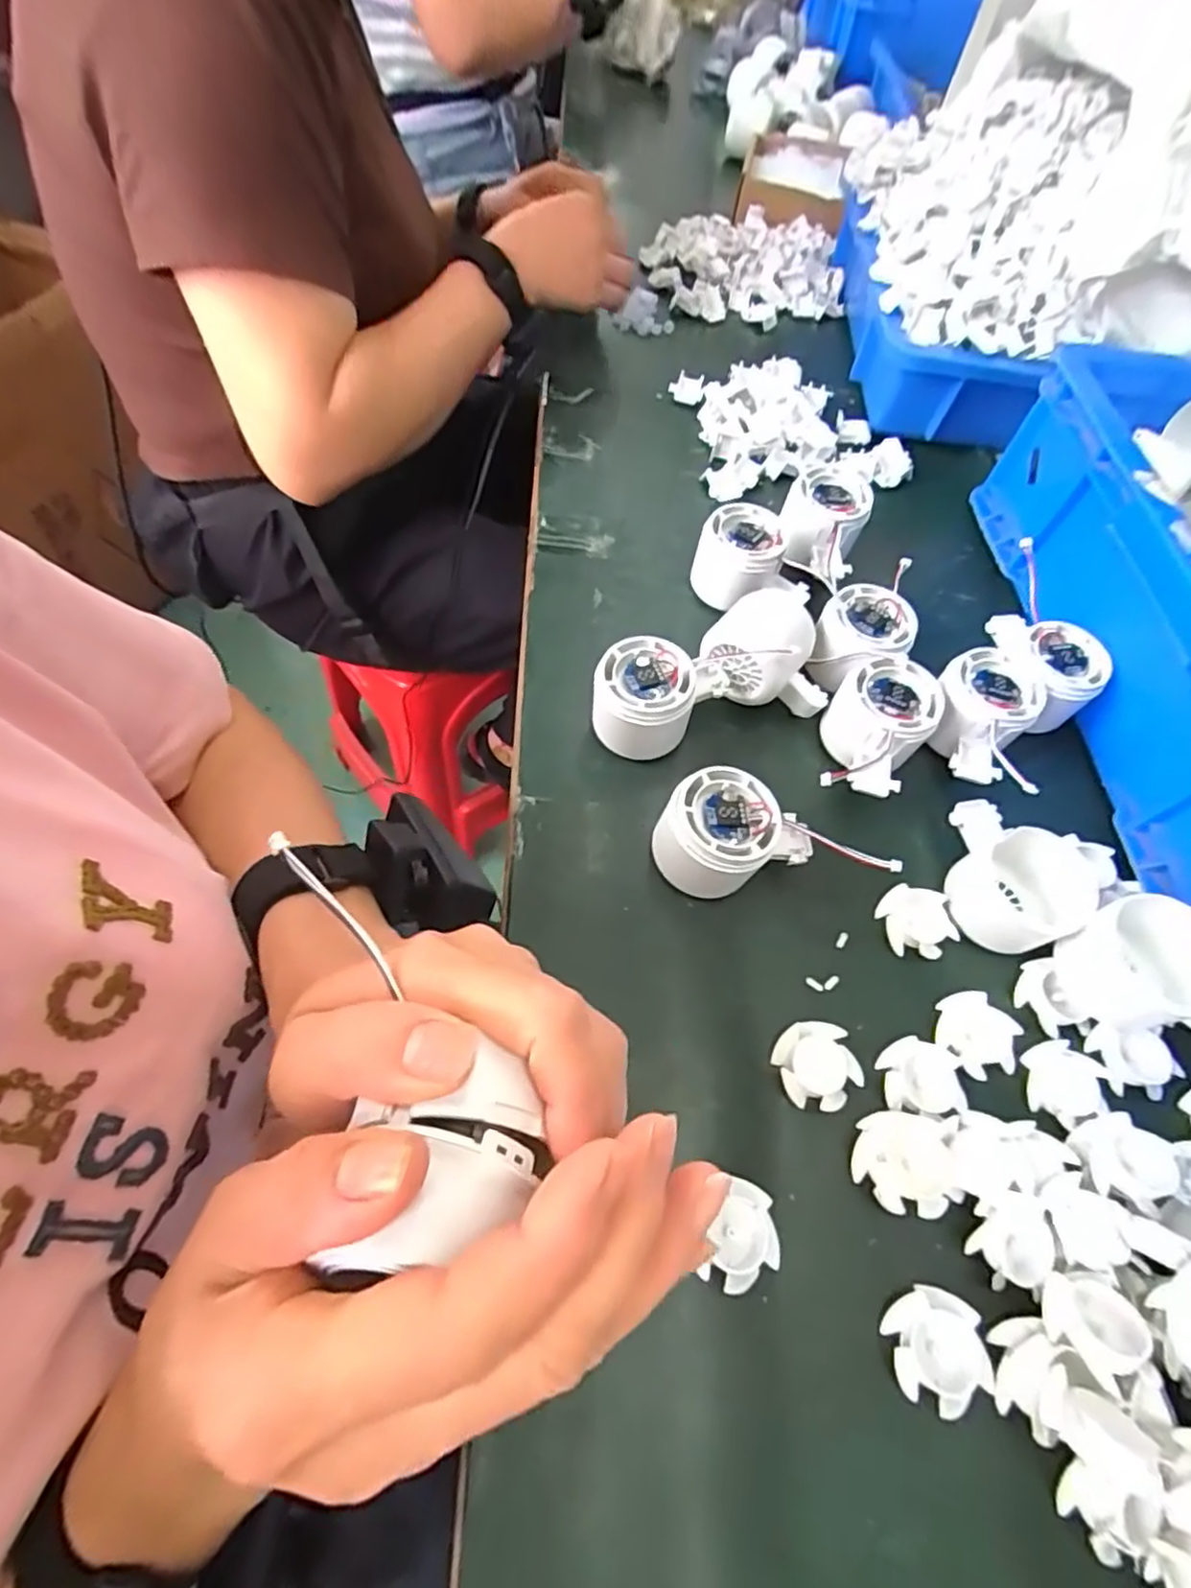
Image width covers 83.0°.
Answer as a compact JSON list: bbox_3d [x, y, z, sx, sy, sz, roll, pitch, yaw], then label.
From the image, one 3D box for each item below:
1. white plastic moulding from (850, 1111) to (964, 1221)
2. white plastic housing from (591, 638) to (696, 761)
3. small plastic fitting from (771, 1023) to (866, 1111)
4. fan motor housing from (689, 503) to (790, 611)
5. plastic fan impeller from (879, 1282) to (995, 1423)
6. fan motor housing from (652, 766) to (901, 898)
[{"bbox_3d":[0.144,0.170,0.311,0.041,0.020,0.042,16,61,5],"label":"white plastic moulding"},{"bbox_3d":[0.027,-0.051,0.403,0.057,0.053,0.062,14,61,3],"label":"white plastic housing"},{"bbox_3d":[0.109,0.135,0.334,0.038,0.011,0.040,2,61,-4],"label":"small plastic fitting"},{"bbox_3d":[0.100,-0.166,0.471,0.056,0.048,0.063,22,62,7],"label":"fan motor housing"},{"bbox_3d":[0.143,0.231,0.282,0.037,0.015,0.039,-10,62,-10],"label":"plastic fan impeller"},{"bbox_3d":[0.091,0.024,0.367,0.117,0.052,0.061,-2,61,-6],"label":"fan motor housing"}]

